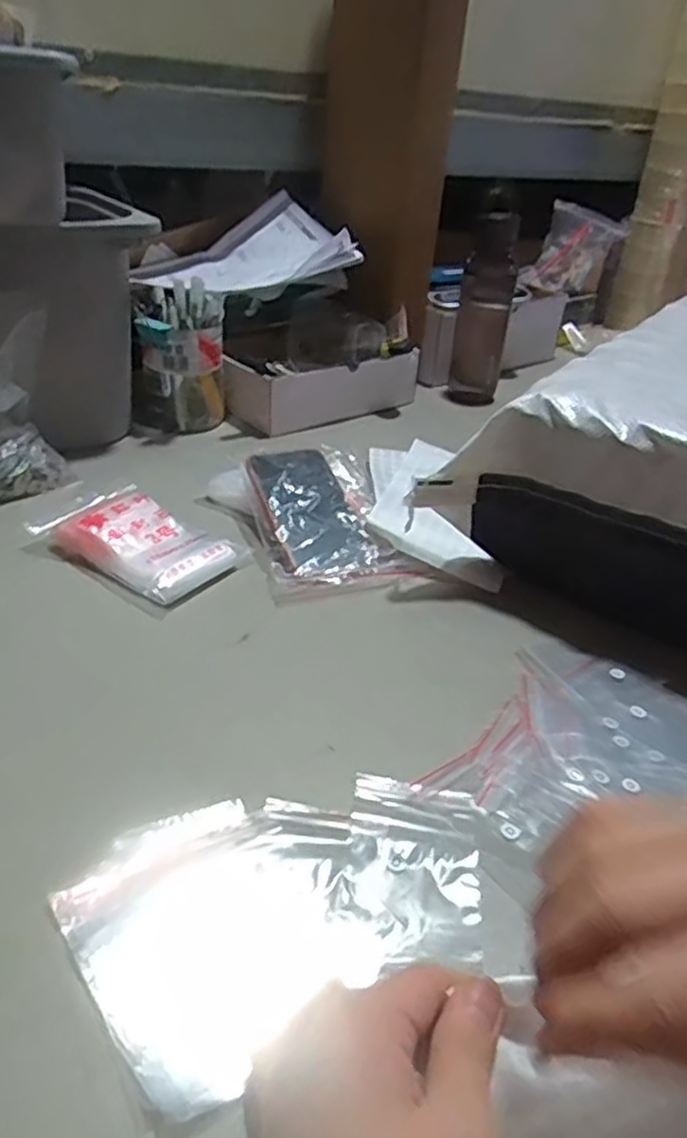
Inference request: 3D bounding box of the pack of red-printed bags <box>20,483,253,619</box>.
[{"bbox_3d":[-0.175,-0.025,0.596,0.164,0.034,0.101,19,36,21],"label":"pack of red-printed bags"}]

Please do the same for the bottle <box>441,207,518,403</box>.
[{"bbox_3d":[0.182,-0.327,0.931,0.066,0.225,0.059,7,34,5],"label":"bottle"}]

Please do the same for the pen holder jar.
[{"bbox_3d":[-0.187,-0.241,0.809,0.099,0.164,0.079,2,34,-3],"label":"pen holder jar"}]

